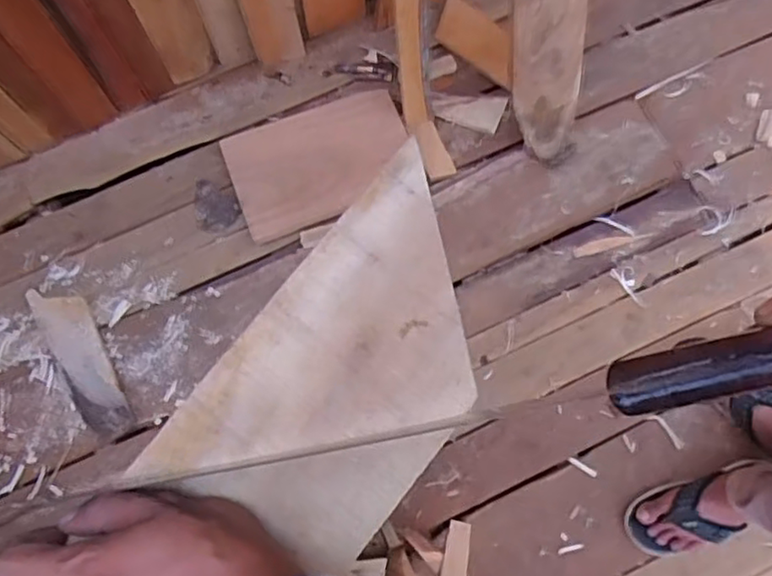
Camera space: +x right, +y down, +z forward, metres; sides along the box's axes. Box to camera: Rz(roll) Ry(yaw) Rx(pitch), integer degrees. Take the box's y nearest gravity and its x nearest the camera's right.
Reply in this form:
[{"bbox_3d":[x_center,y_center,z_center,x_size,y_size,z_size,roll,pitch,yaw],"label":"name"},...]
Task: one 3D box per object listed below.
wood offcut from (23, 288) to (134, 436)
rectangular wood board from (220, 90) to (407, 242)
[{"bbox_3d":[-0.526,0.119,1.126,0.084,0.025,0.289,-29,79,-6],"label":"wood offcut"},{"bbox_3d":[-0.121,-0.236,1.211,0.321,0.022,0.214,-19,78,-4],"label":"rectangular wood board"}]

